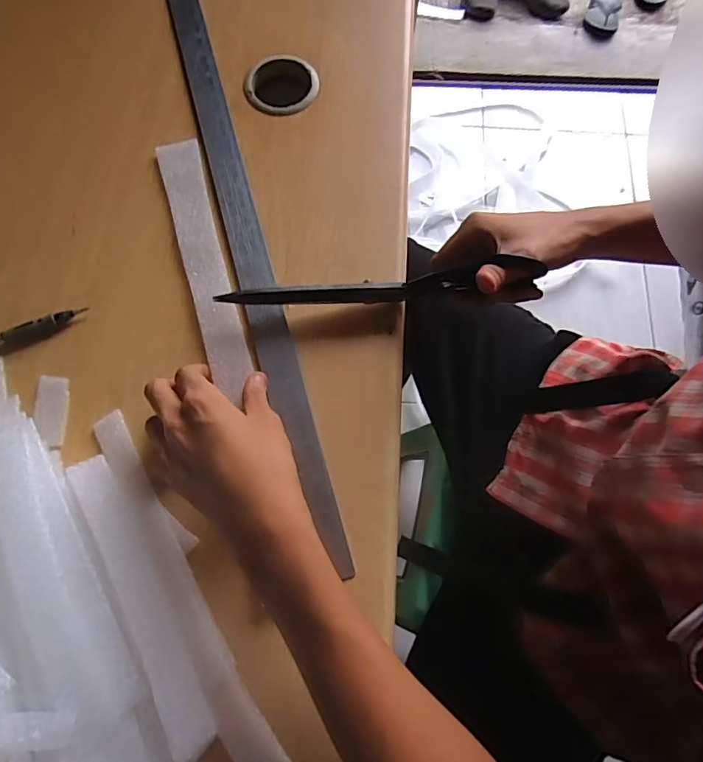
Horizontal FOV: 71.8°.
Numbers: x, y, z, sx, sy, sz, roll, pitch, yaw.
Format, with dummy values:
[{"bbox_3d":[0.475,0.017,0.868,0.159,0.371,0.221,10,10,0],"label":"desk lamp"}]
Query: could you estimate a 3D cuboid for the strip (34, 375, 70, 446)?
[{"bbox_3d":[-0.226,0.022,0.366,0.024,0.004,0.053,-4,74,-1],"label":"strip"}]

